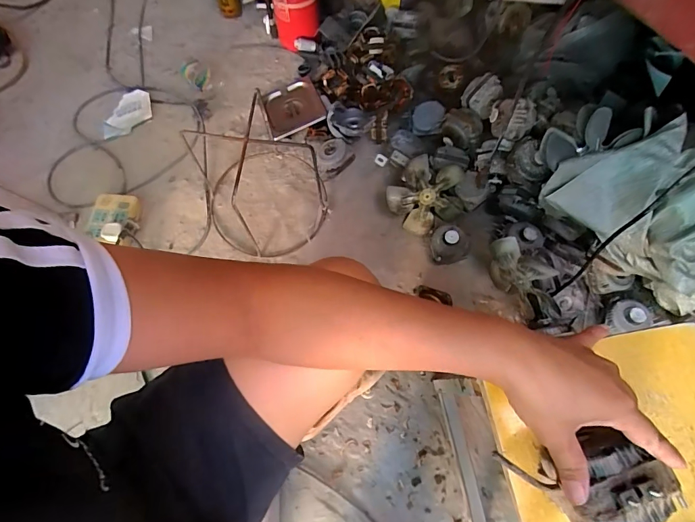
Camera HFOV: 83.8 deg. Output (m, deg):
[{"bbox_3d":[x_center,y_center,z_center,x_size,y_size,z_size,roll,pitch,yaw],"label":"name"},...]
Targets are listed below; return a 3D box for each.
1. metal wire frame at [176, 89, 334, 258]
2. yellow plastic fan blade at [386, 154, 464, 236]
[{"bbox_3d":[-0.196,-0.212,0.844,0.283,0.272,0.275,-26,72,-10],"label":"metal wire frame"},{"bbox_3d":[0.184,-0.158,0.901,0.172,0.032,0.158,-33,110,11],"label":"yellow plastic fan blade"}]

